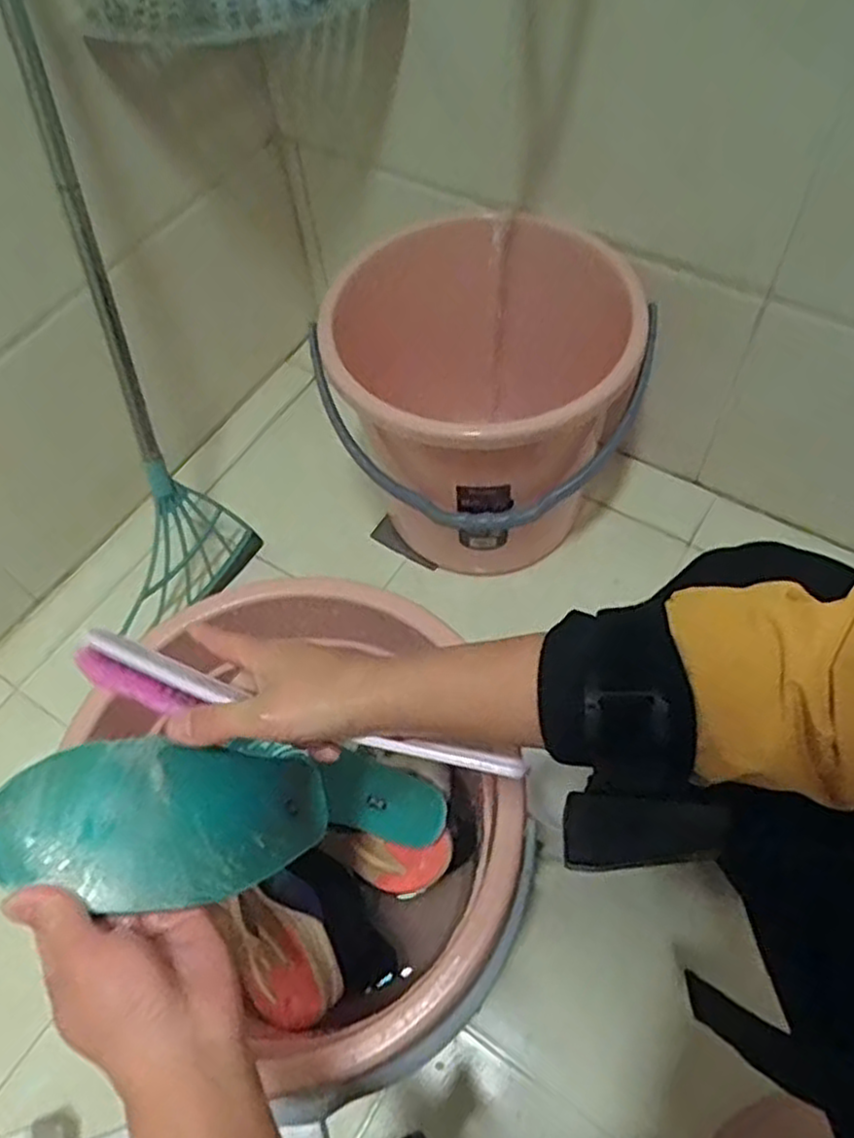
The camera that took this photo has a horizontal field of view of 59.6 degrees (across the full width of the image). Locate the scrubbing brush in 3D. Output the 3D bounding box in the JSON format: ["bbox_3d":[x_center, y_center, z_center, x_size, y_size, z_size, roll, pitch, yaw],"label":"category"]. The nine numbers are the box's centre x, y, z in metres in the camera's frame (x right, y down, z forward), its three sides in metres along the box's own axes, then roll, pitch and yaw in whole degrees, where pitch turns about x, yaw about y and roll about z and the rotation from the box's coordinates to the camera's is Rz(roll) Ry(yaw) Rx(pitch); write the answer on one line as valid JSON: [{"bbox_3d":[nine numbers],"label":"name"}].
[{"bbox_3d":[-0.069,0.078,0.392,0.239,0.040,0.034,14,62,9],"label":"scrubbing brush"}]

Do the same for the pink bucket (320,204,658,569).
[{"bbox_3d":[0.063,-0.158,0.806,0.282,0.318,0.243,26,65,17],"label":"pink bucket"}]

